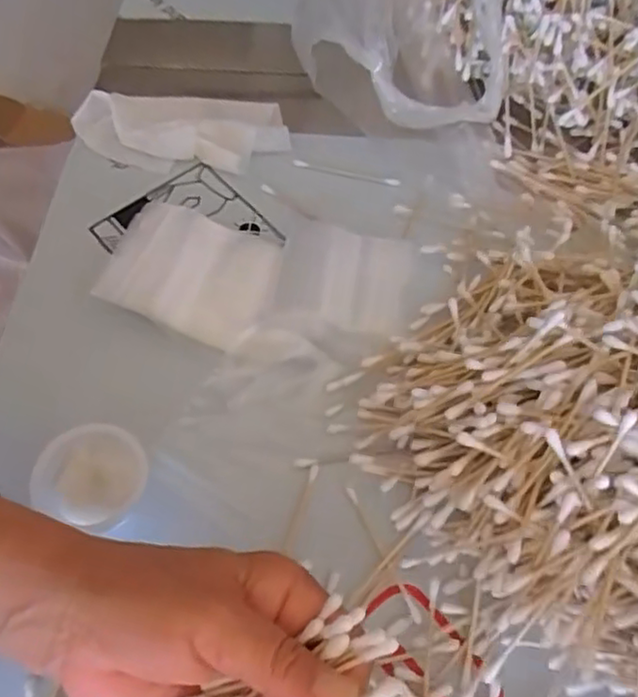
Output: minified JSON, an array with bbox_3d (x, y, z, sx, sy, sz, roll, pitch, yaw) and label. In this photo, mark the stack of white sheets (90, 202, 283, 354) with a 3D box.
[{"bbox_3d":[-0.073,-0.047,0.388,0.092,0.022,0.079,18,62,10],"label":"stack of white sheets"}]

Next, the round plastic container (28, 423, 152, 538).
[{"bbox_3d":[-0.111,0.063,0.326,0.052,0.024,0.044,14,62,8],"label":"round plastic container"}]

